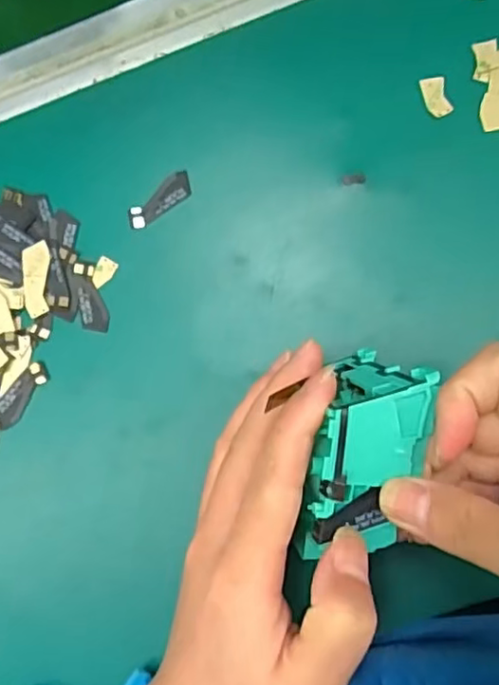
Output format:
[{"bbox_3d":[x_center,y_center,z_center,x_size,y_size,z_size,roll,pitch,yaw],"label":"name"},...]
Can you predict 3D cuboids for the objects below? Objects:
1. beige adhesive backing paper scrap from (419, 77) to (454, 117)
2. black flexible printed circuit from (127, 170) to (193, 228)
[{"bbox_3d":[0.091,-0.119,0.311,0.011,0.004,0.020,-16,84,5],"label":"beige adhesive backing paper scrap"},{"bbox_3d":[-0.045,-0.071,0.323,0.038,0.004,0.014,-38,79,1],"label":"black flexible printed circuit"}]

